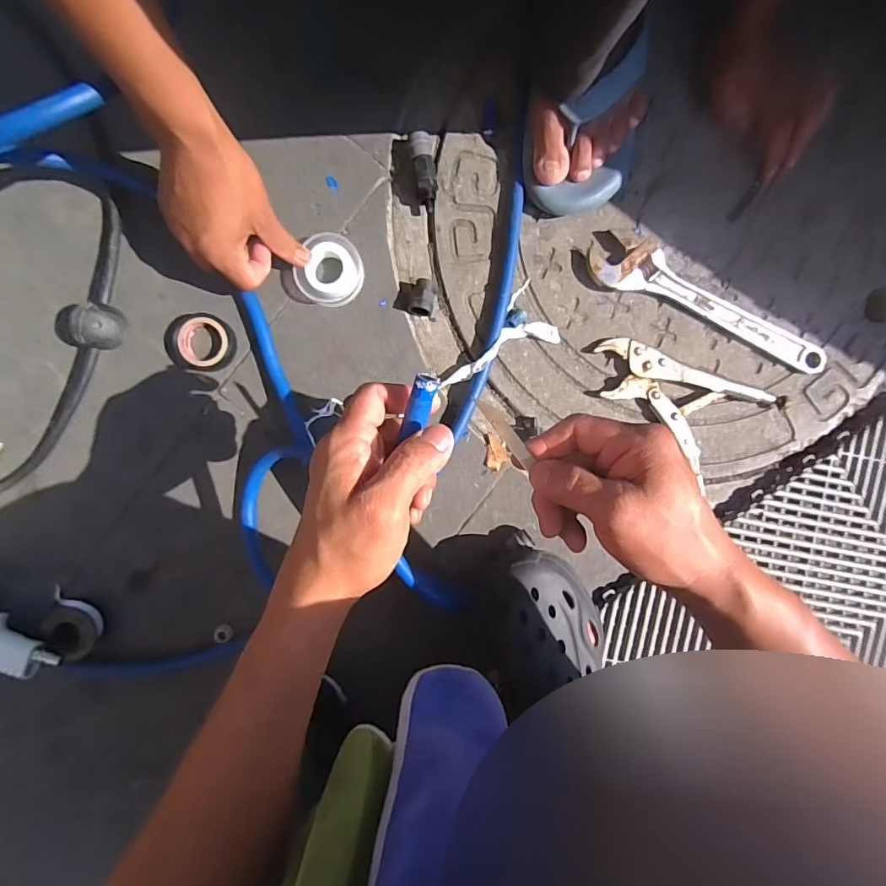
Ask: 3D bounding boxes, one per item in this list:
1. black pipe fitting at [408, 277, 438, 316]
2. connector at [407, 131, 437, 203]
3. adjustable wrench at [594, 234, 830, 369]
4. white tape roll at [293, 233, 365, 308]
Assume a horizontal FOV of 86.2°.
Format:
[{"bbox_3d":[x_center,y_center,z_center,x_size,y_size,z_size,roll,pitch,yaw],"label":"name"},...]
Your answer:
[{"bbox_3d":[-0.020,-0.158,0.509,0.025,0.026,0.041,15,91,-3],"label":"black pipe fitting"},{"bbox_3d":[-0.021,-0.293,0.505,0.024,0.025,0.069,-10,92,-3],"label":"connector"},{"bbox_3d":[0.300,-0.158,0.527,0.290,0.019,0.059,20,90,-3],"label":"adjustable wrench"},{"bbox_3d":[-0.118,-0.180,0.500,0.066,0.020,0.070,0,91,-3],"label":"white tape roll"}]

